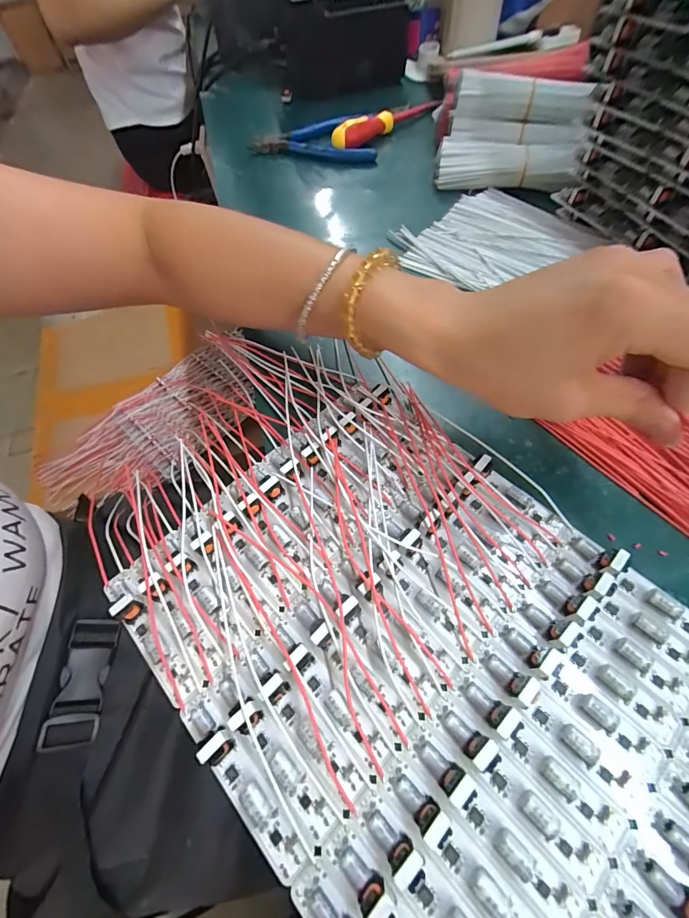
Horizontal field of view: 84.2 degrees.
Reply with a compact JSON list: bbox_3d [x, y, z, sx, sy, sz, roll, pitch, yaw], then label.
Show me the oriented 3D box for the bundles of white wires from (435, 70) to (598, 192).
[{"bbox_3d":[0.148,-0.287,0.338,0.116,0.064,0.051,9,61,11],"label":"bundles of white wires"}]

